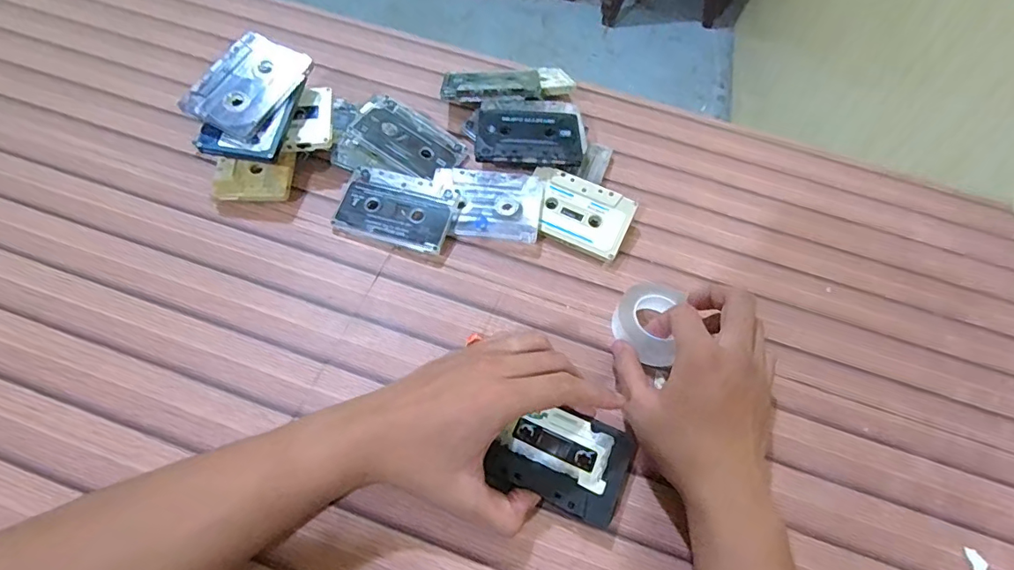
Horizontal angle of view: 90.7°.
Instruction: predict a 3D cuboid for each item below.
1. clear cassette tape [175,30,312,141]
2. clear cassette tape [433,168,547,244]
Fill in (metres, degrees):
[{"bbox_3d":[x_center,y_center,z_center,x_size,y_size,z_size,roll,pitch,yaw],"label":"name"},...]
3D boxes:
[{"bbox_3d":[-0.221,-0.175,0.434,0.062,0.016,0.102,30,67,-6],"label":"clear cassette tape"},{"bbox_3d":[-0.017,-0.074,0.450,0.098,0.008,0.066,8,70,-1],"label":"clear cassette tape"}]

